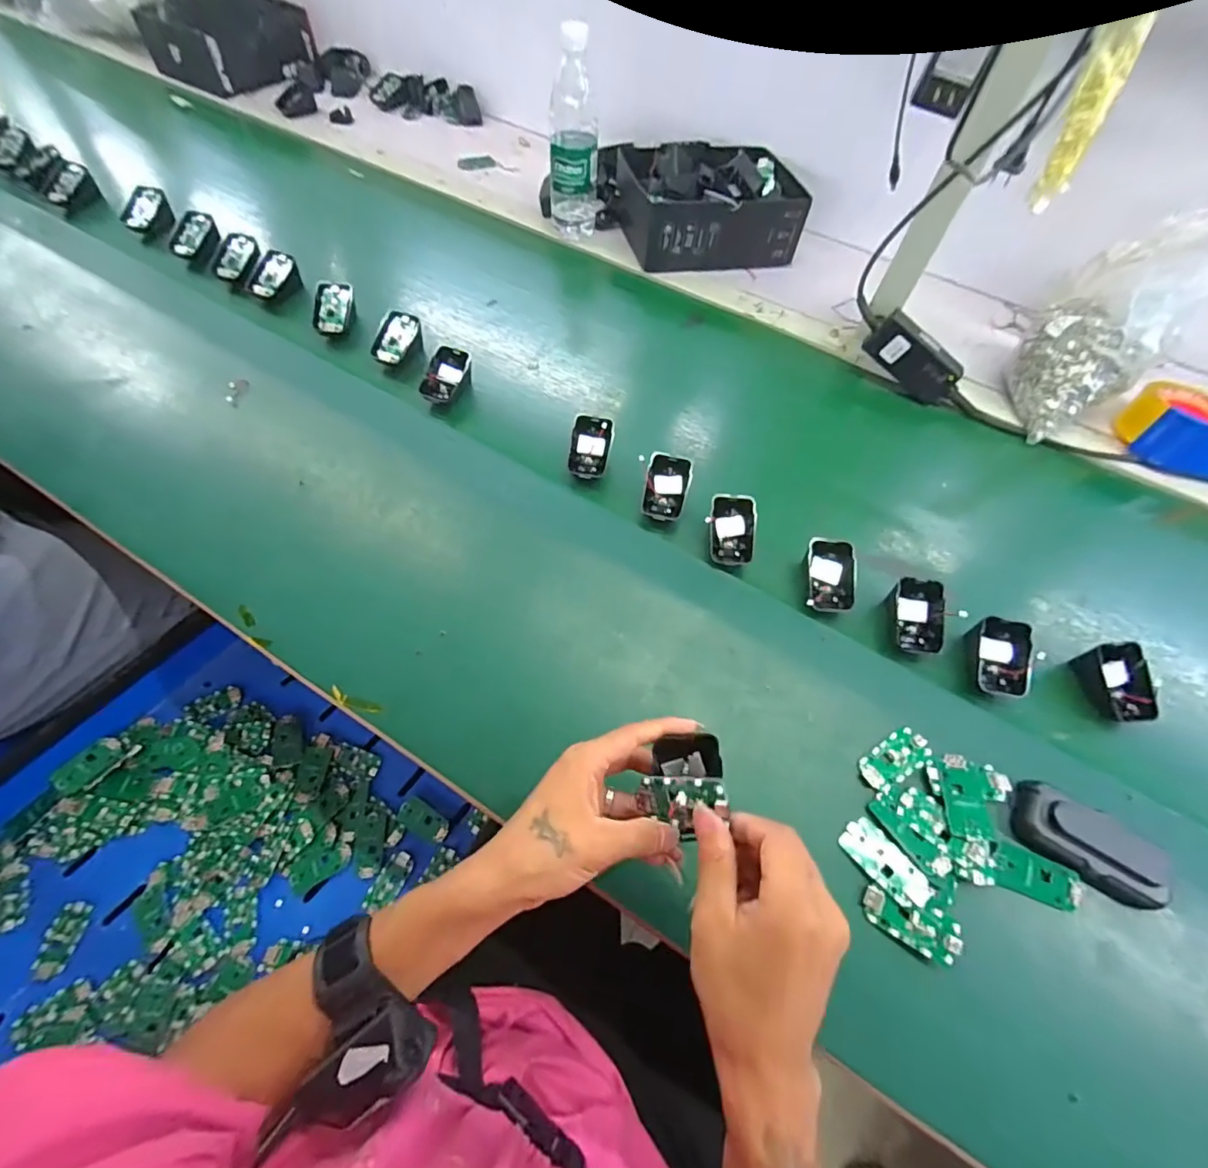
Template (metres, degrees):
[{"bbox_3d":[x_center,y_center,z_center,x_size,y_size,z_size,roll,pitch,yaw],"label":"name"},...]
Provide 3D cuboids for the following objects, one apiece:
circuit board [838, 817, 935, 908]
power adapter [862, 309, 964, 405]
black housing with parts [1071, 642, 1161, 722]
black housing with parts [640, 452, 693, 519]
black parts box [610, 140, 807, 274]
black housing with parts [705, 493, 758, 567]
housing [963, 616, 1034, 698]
[{"bbox_3d":[0.214,0.212,0.402,0.030,0.004,0.066,-40,59,-14],"label":"circuit board"},{"bbox_3d":[0.383,-0.275,0.651,0.121,0.056,0.029,41,66,-5],"label":"power adapter"},{"bbox_3d":[0.463,0.091,0.477,0.052,0.038,0.065,-5,60,-3],"label":"black housing with parts"},{"bbox_3d":[0.065,-0.101,0.551,0.046,0.016,0.068,14,91,1],"label":"black housing with parts"},{"bbox_3d":[0.158,-0.573,0.793,0.259,0.090,0.191,-11,60,-6],"label":"black parts box"},{"bbox_3d":[0.128,-0.054,0.529,0.047,0.013,0.069,8,91,0],"label":"black housing with parts"},{"bbox_3d":[0.359,0.068,0.479,0.050,0.035,0.066,10,60,6],"label":"housing"}]

